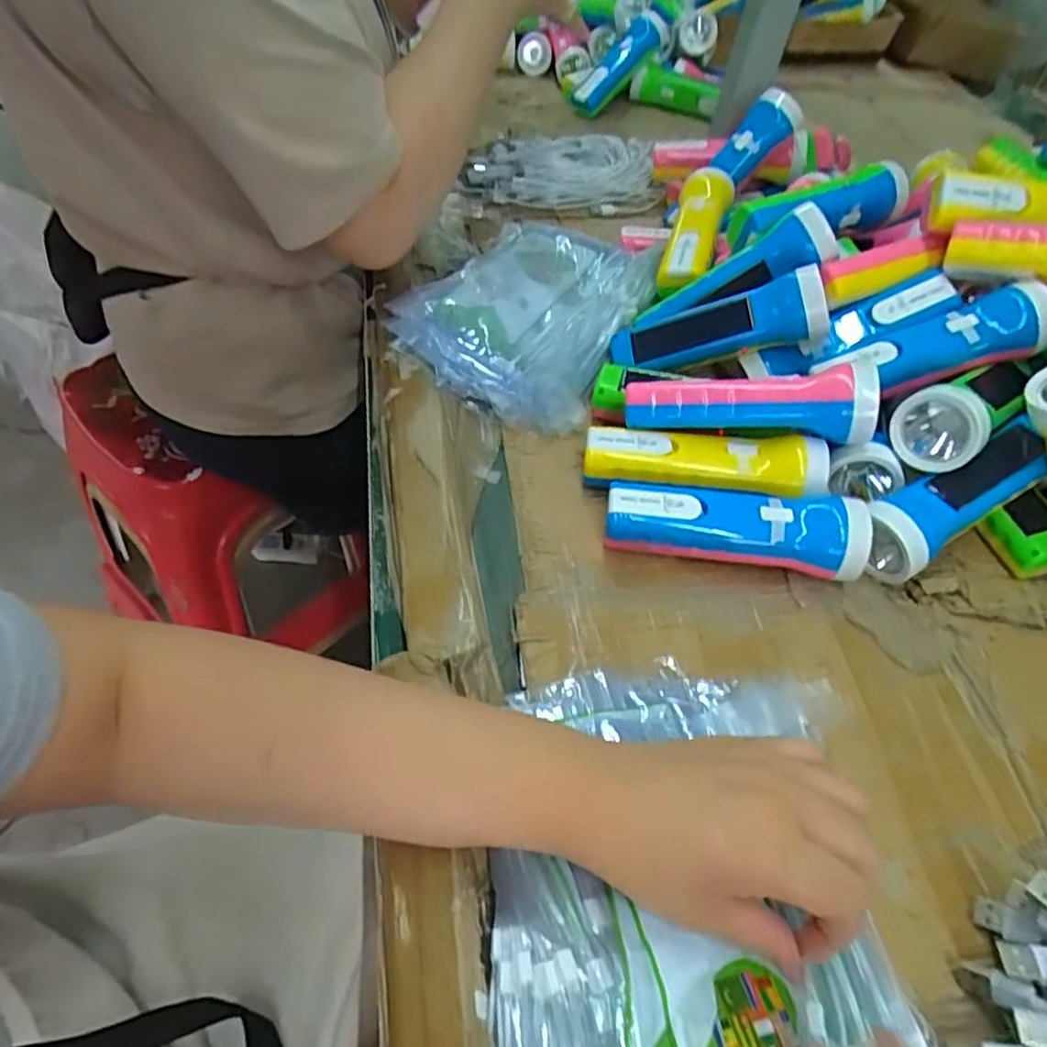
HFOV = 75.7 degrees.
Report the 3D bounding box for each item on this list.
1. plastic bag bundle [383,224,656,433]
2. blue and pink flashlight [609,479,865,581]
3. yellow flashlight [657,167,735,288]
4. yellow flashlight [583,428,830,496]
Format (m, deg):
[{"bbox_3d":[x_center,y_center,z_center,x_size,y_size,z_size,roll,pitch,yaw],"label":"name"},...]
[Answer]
[{"bbox_3d":[0.006,-0.192,0.588,0.177,0.034,0.257,23,51,11],"label":"plastic bag bundle"},{"bbox_3d":[0.133,0.002,0.434,0.162,0.047,0.049,9,49,2],"label":"blue and pink flashlight"},{"bbox_3d":[0.157,-0.269,0.610,0.046,0.037,0.162,17,51,6],"label":"yellow flashlight"},{"bbox_3d":[0.121,-0.038,0.462,0.157,0.048,0.047,8,49,2],"label":"yellow flashlight"}]

